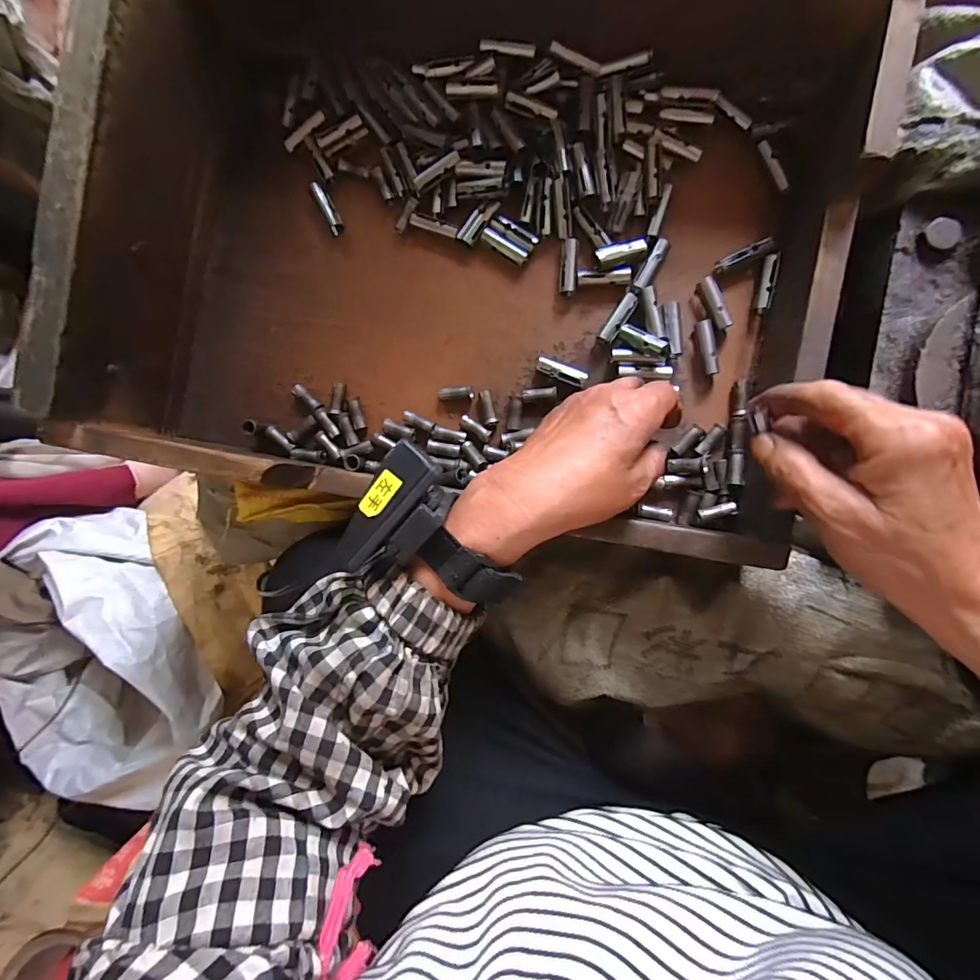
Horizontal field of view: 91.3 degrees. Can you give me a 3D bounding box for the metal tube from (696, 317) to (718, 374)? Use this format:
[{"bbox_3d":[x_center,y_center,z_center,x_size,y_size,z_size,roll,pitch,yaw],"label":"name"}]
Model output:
[{"bbox_3d":[0.152,-0.099,0.334,0.009,0.011,0.038,-9,93,6],"label":"metal tube"}]

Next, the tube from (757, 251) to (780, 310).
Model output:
[{"bbox_3d":[0.191,-0.144,0.332,0.009,0.011,0.036,12,95,5],"label":"tube"}]

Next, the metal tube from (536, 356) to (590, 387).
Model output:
[{"bbox_3d":[0.052,-0.085,0.345,0.037,0.011,0.011,24,96,4],"label":"metal tube"}]

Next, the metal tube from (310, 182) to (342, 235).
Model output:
[{"bbox_3d":[-0.122,-0.212,0.361,0.011,0.009,0.038,-27,90,7],"label":"metal tube"}]

